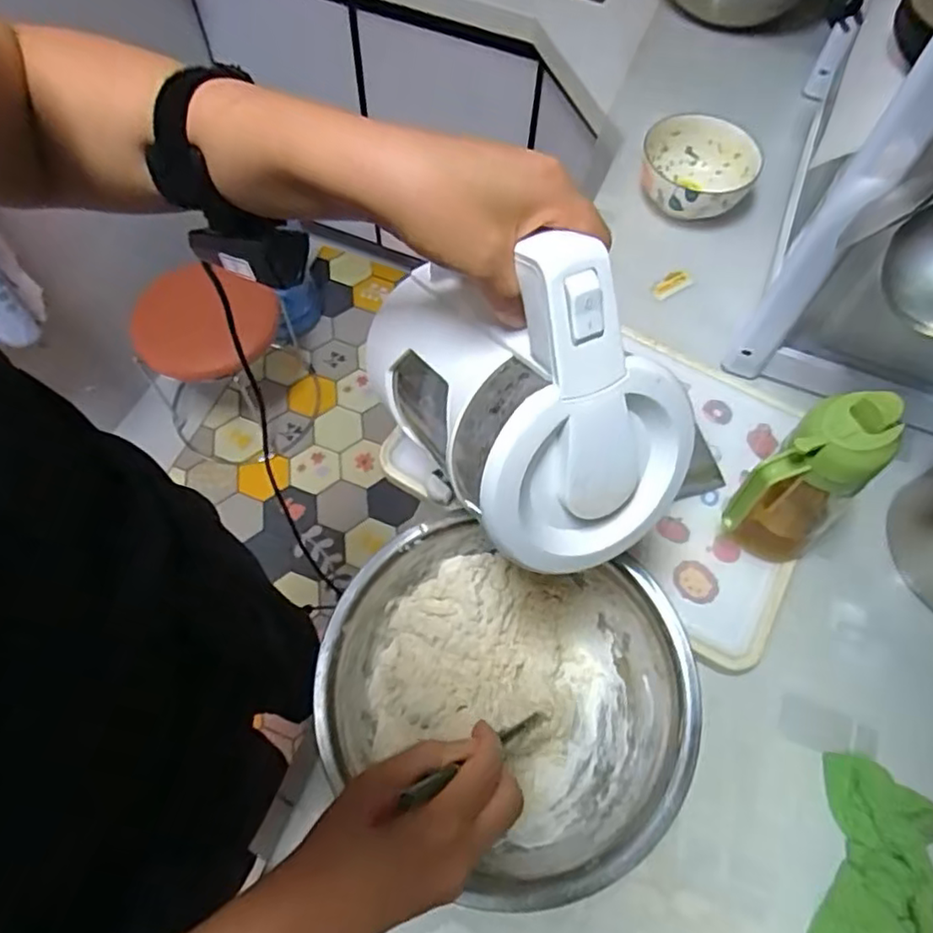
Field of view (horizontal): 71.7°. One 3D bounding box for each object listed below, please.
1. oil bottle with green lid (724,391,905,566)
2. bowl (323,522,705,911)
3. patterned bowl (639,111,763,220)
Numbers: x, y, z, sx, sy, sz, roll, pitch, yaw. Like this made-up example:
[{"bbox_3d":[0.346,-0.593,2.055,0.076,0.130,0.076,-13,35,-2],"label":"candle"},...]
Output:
[{"bbox_3d":[0.266,0.022,0.517,0.075,0.189,0.072,1,64,-2],"label":"oil bottle with green lid"},{"bbox_3d":[0.026,0.177,0.491,0.255,0.100,0.232,1,64,-2],"label":"bowl"},{"bbox_3d":[0.275,-0.348,0.778,0.127,0.066,0.134,1,64,-2],"label":"patterned bowl"}]

